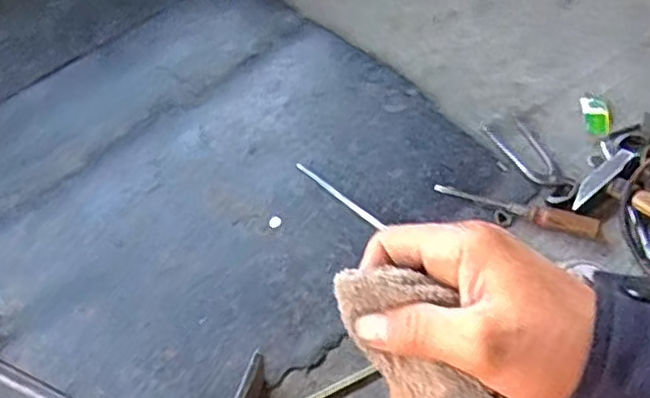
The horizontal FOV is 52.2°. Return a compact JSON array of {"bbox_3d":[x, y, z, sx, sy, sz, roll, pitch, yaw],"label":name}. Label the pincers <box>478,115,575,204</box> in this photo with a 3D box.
[{"bbox_3d":[0.296,-0.058,0.946,0.063,0.011,0.171,-22,51,-12],"label":"pincers"}]

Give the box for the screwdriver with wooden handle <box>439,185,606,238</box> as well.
[{"bbox_3d":[0.257,0.011,0.895,0.213,0.031,0.030,18,62,15],"label":"screwdriver with wooden handle"}]

